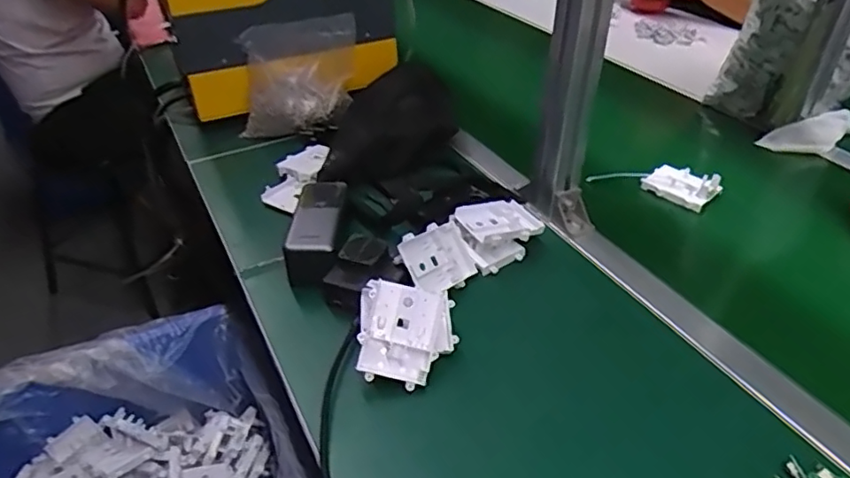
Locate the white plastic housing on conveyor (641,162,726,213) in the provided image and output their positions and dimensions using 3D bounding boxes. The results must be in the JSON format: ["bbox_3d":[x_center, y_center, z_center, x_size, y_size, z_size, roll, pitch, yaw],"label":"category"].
[{"bbox_3d":[0.335,-0.072,0.771,0.061,0.028,0.087,-29,46,-32],"label":"white plastic housing on conveyor"}]

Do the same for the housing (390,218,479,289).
[{"bbox_3d":[0.014,0.019,0.595,0.080,0.066,0.012,-25,0,-38],"label":"housing"}]

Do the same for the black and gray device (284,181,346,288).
[{"bbox_3d":[-0.118,-0.010,0.655,0.051,0.053,0.151,-2,38,-2],"label":"black and gray device"}]

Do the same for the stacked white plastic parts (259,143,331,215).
[{"bbox_3d":[-0.168,-0.086,0.789,0.059,0.030,0.123,13,52,16],"label":"stacked white plastic parts"}]

